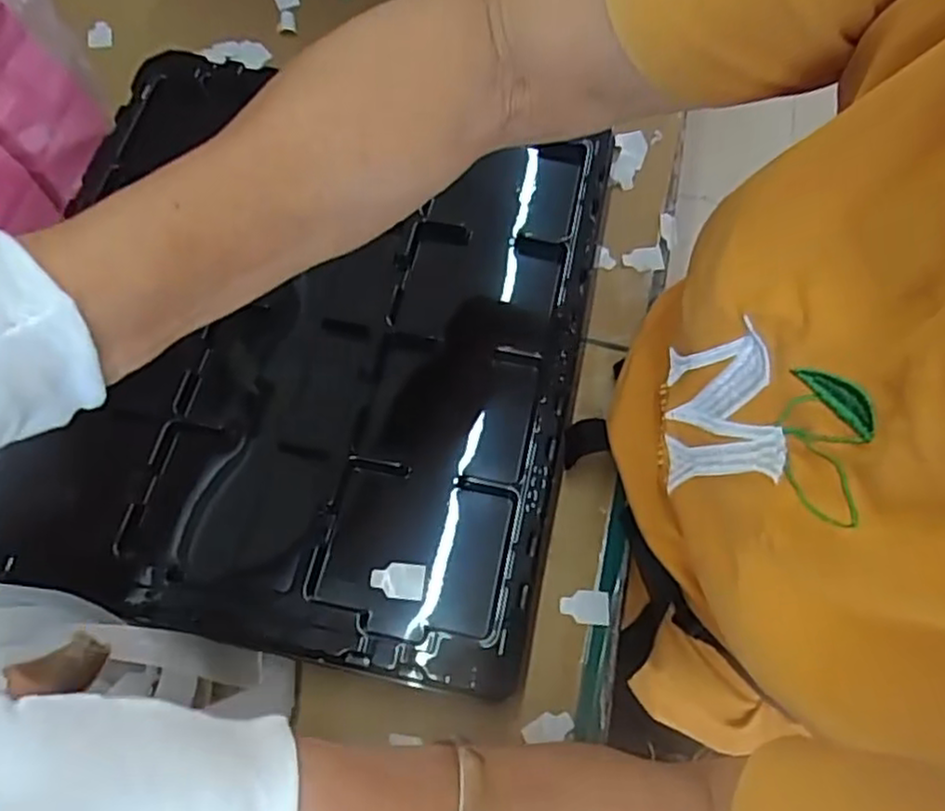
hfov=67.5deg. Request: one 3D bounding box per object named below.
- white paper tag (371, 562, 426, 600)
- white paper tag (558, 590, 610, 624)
[{"bbox_3d":[-0.039,0.092,0.371,0.028,0.004,0.018,7,77,-7],"label":"white paper tag"},{"bbox_3d":[0.063,0.113,0.397,0.027,0.004,0.019,2,67,1],"label":"white paper tag"}]

